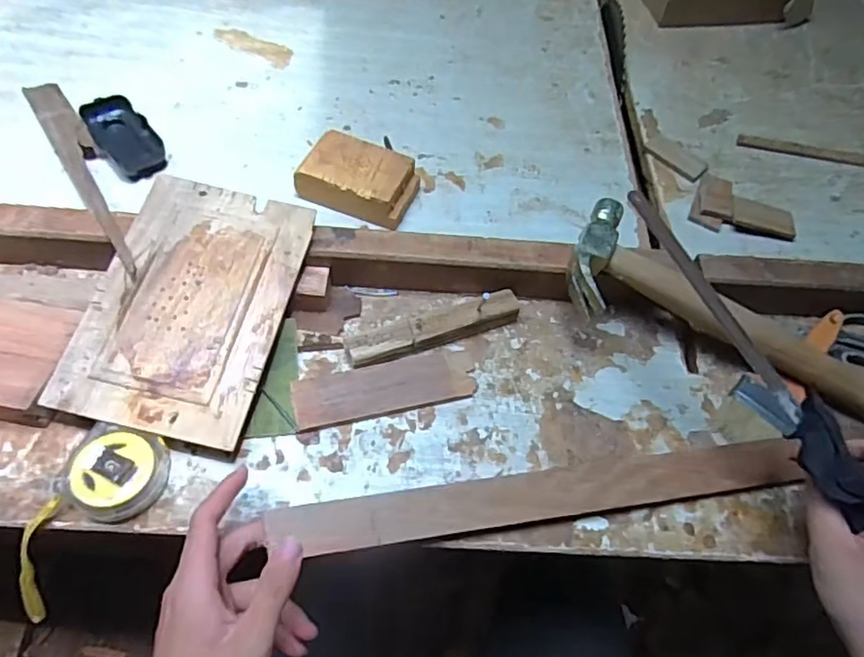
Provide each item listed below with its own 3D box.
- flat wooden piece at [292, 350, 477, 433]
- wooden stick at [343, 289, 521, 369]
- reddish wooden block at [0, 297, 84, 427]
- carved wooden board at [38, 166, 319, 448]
[{"bbox_3d":[-0.038,0.049,0.506,0.152,0.011,0.044,-11,59,-12],"label":"flat wooden piece"},{"bbox_3d":[0.002,0.001,0.535,0.156,0.026,0.032,-15,60,-14],"label":"wooden stick"},{"bbox_3d":[-0.333,0.026,0.480,0.094,0.036,0.099,8,57,0],"label":"reddish wooden block"},{"bbox_3d":[-0.195,-0.024,0.489,0.146,0.010,0.215,13,66,1],"label":"carved wooden board"}]

